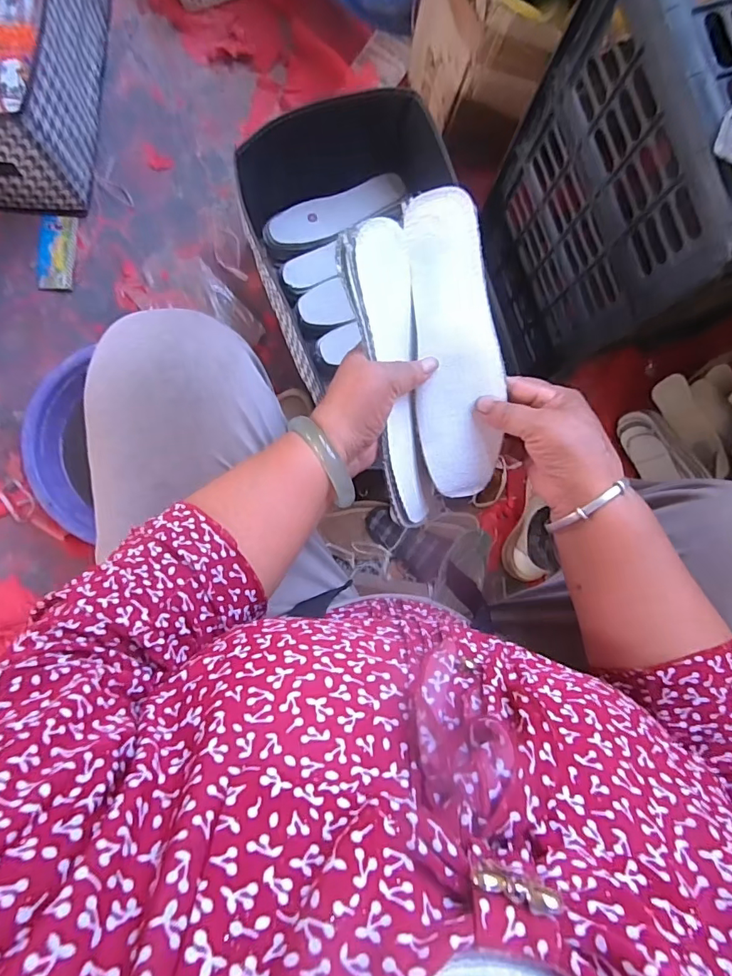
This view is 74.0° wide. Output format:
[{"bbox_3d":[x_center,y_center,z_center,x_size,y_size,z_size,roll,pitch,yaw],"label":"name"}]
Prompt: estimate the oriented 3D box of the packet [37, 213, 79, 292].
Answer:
[{"bbox_3d":[-0.505,-0.385,0.795,0.060,0.005,0.125,0,87,-3],"label":"packet"}]

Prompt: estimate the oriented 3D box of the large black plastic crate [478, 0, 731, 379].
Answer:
[{"bbox_3d":[0.372,-0.347,0.553,0.318,0.381,0.270,-19,89,-4],"label":"large black plastic crate"}]

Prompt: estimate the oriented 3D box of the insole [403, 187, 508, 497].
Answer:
[{"bbox_3d":[0.070,-0.106,0.377,0.064,0.005,0.223,-3,102,11],"label":"insole"}]

